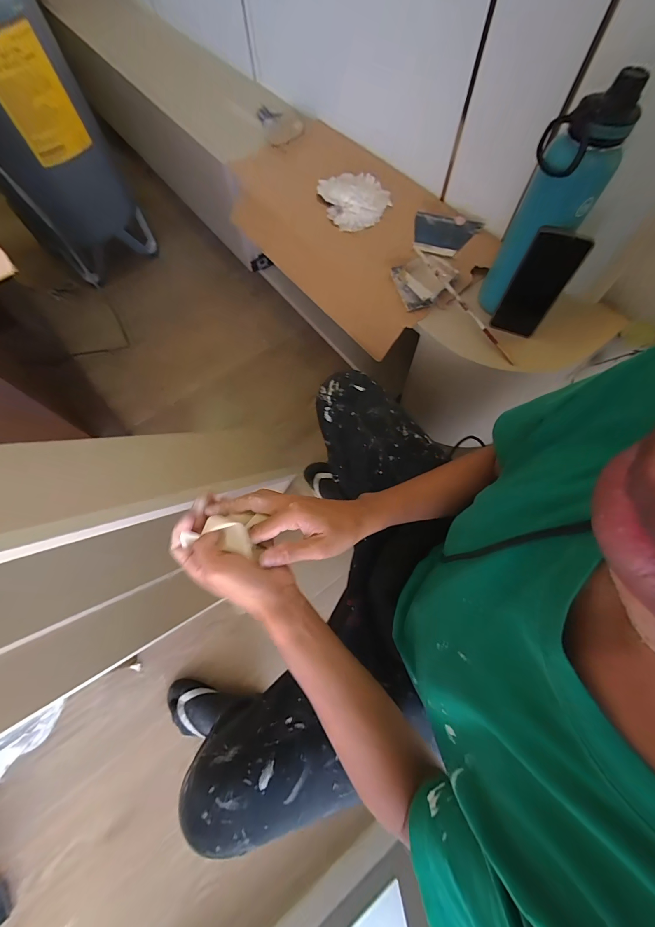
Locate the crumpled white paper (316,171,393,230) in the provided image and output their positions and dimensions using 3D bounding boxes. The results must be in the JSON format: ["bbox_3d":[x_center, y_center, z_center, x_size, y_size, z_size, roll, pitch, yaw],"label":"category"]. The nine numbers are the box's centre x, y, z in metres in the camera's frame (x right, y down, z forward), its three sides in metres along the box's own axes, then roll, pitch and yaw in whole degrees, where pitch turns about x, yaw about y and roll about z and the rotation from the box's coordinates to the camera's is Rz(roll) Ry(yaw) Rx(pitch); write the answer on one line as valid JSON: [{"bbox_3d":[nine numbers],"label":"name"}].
[{"bbox_3d":[0.059,-0.577,0.714,0.153,0.036,0.156,-3,67,0],"label":"crumpled white paper"}]

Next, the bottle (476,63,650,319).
[{"bbox_3d":[0.320,-0.365,0.497,0.088,0.280,0.094,-1,67,1],"label":"bottle"}]

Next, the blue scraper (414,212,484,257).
[{"bbox_3d":[0.245,-0.482,0.686,0.131,0.015,0.107,18,69,9],"label":"blue scraper"}]

